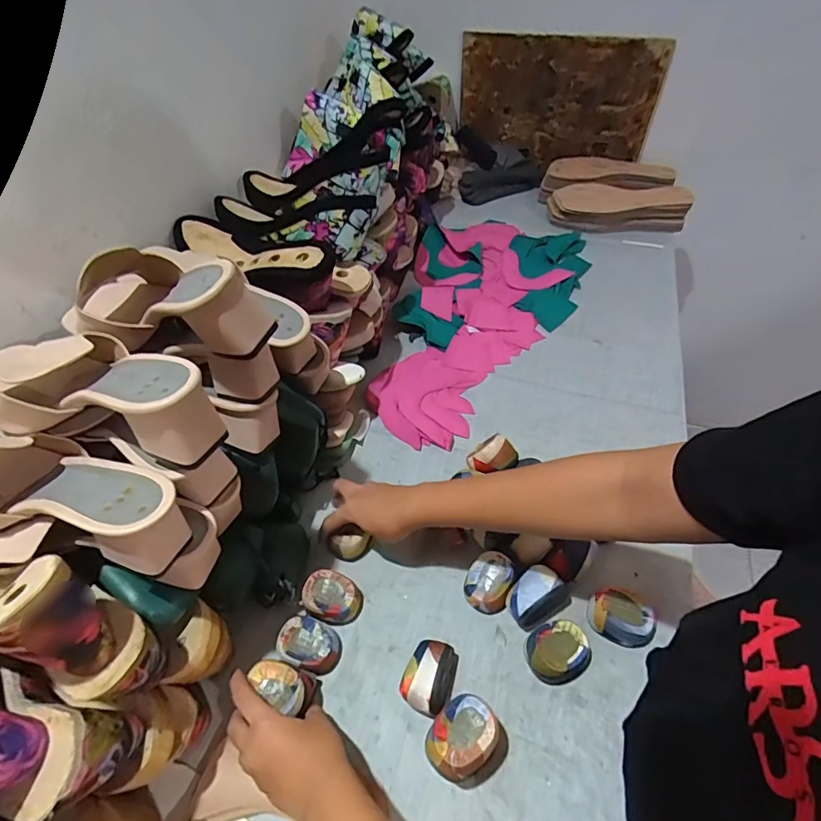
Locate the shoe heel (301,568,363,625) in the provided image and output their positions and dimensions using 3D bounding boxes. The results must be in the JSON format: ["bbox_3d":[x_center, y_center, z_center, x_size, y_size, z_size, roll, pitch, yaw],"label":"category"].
[{"bbox_3d":[-0.086,0.209,0.539,0.064,0.032,0.048,14,55,15],"label":"shoe heel"}]

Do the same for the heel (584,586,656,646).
[{"bbox_3d":[0.221,0.216,0.503,0.062,0.037,0.047,7,54,10],"label":"heel"}]

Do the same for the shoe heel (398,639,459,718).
[{"bbox_3d":[0.019,0.263,0.477,0.046,0.046,0.063,18,56,17],"label":"shoe heel"}]

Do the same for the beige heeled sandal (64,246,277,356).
[{"bbox_3d":[-0.230,-0.100,0.422,0.230,0.085,0.089,16,55,28],"label":"beige heeled sandal"}]

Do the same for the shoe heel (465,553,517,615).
[{"bbox_3d":[0.087,0.187,0.530,0.048,0.045,0.061,15,55,15],"label":"shoe heel"}]

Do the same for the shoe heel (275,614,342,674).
[{"bbox_3d":[-0.106,0.248,0.513,0.063,0.033,0.045,15,55,15],"label":"shoe heel"}]

